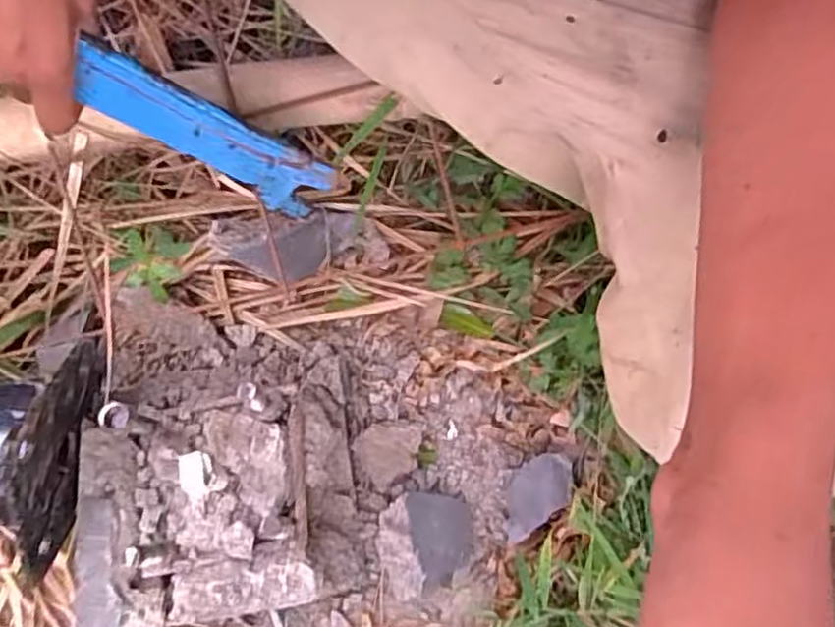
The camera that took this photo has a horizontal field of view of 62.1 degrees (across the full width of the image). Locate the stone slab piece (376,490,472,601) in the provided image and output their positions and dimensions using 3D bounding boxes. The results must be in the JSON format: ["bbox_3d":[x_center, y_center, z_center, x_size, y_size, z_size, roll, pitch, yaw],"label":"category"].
[{"bbox_3d":[0.010,0.205,0.625,0.087,0.034,0.089,12,71,-36],"label":"stone slab piece"}]

